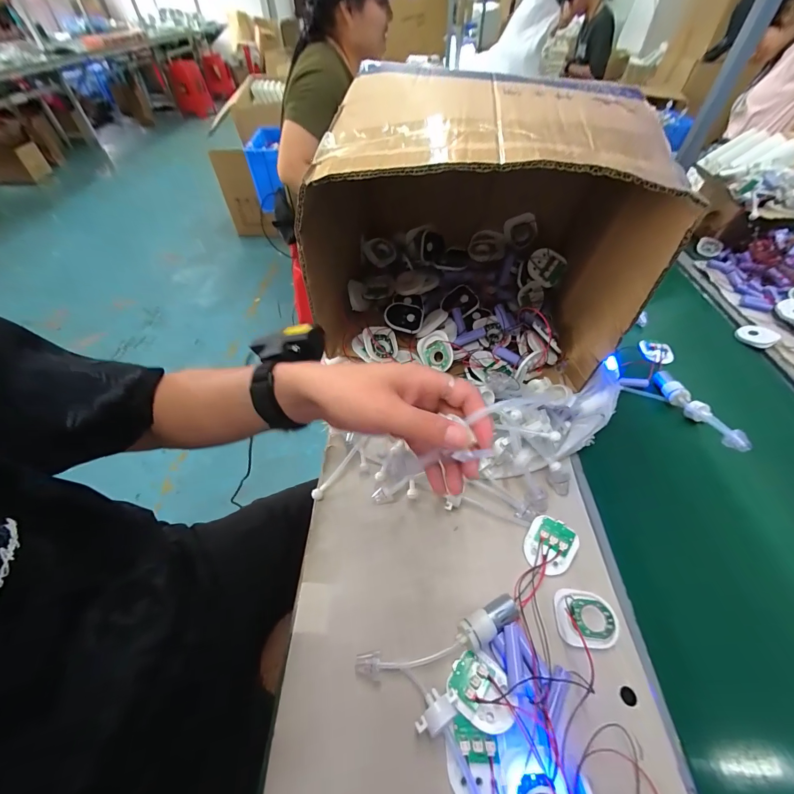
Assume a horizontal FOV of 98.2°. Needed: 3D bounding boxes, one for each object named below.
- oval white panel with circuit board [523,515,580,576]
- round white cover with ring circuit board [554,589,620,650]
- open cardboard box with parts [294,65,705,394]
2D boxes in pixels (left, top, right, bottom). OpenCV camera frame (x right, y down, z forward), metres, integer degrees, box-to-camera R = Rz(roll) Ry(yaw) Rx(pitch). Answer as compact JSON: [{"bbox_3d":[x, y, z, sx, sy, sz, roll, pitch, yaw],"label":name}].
[{"bbox_3d":[0.166,0.162,0.373,0.048,0.009,0.056,29,77,26],"label":"oval white panel with circuit board"},{"bbox_3d":[0.185,0.219,0.338,0.055,0.012,0.046,5,50,5],"label":"round white cover with ring circuit board"},{"bbox_3d":[0.093,-0.214,0.443,0.357,0.262,0.307,7,50,6],"label":"open cardboard box with parts"}]

